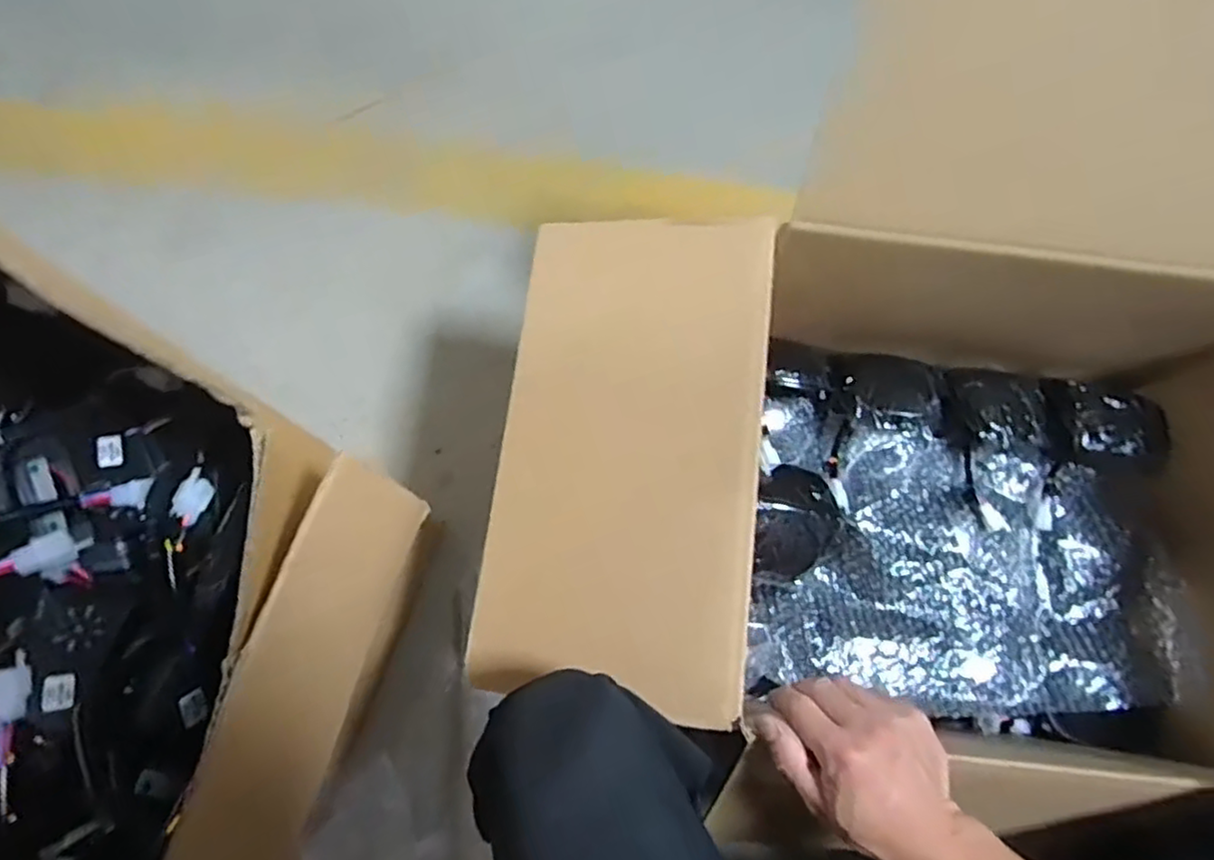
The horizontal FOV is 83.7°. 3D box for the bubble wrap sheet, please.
[{"bbox_3d":[0.382,0.146,0.738,0.433,0.055,0.296,10,74,1],"label":"bubble wrap sheet"}]

